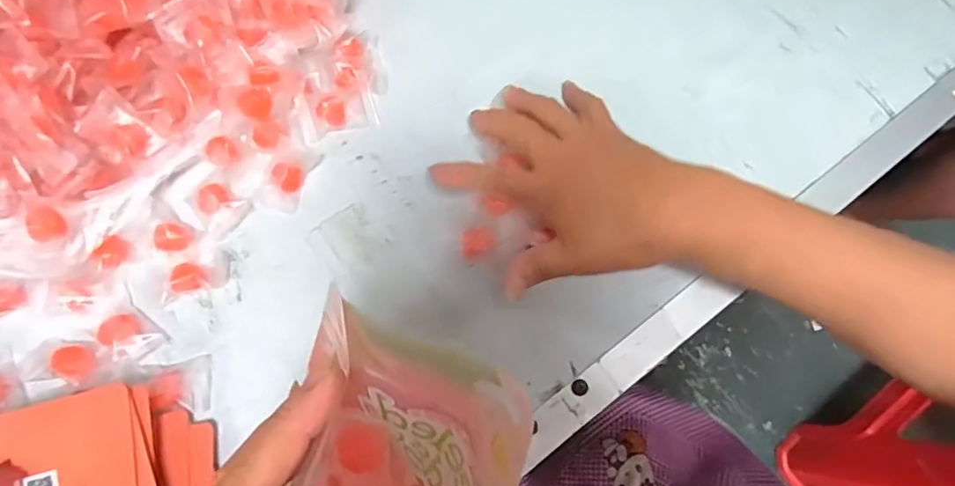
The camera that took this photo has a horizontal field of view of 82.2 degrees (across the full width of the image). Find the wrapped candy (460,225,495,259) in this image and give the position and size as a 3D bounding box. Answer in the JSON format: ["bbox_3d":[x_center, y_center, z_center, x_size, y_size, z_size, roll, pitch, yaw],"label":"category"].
[{"bbox_3d":[0.000,0.000,0.360,0.021,0.013,0.018,-8,73,-2],"label":"wrapped candy"}]

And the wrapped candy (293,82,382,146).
[{"bbox_3d":[-0.100,-0.095,0.390,0.053,0.016,0.034,-18,73,-5],"label":"wrapped candy"}]

